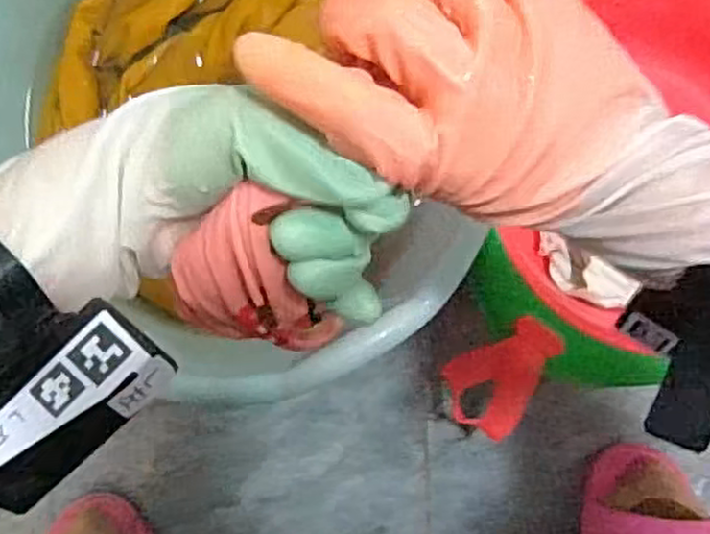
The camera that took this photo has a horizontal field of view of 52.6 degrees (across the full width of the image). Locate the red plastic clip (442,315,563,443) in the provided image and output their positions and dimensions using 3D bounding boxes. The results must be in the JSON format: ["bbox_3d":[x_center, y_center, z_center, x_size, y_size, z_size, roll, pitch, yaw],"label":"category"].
[{"bbox_3d":[0.099,0.075,0.506,0.063,0.023,0.099,28,129,5],"label":"red plastic clip"}]

